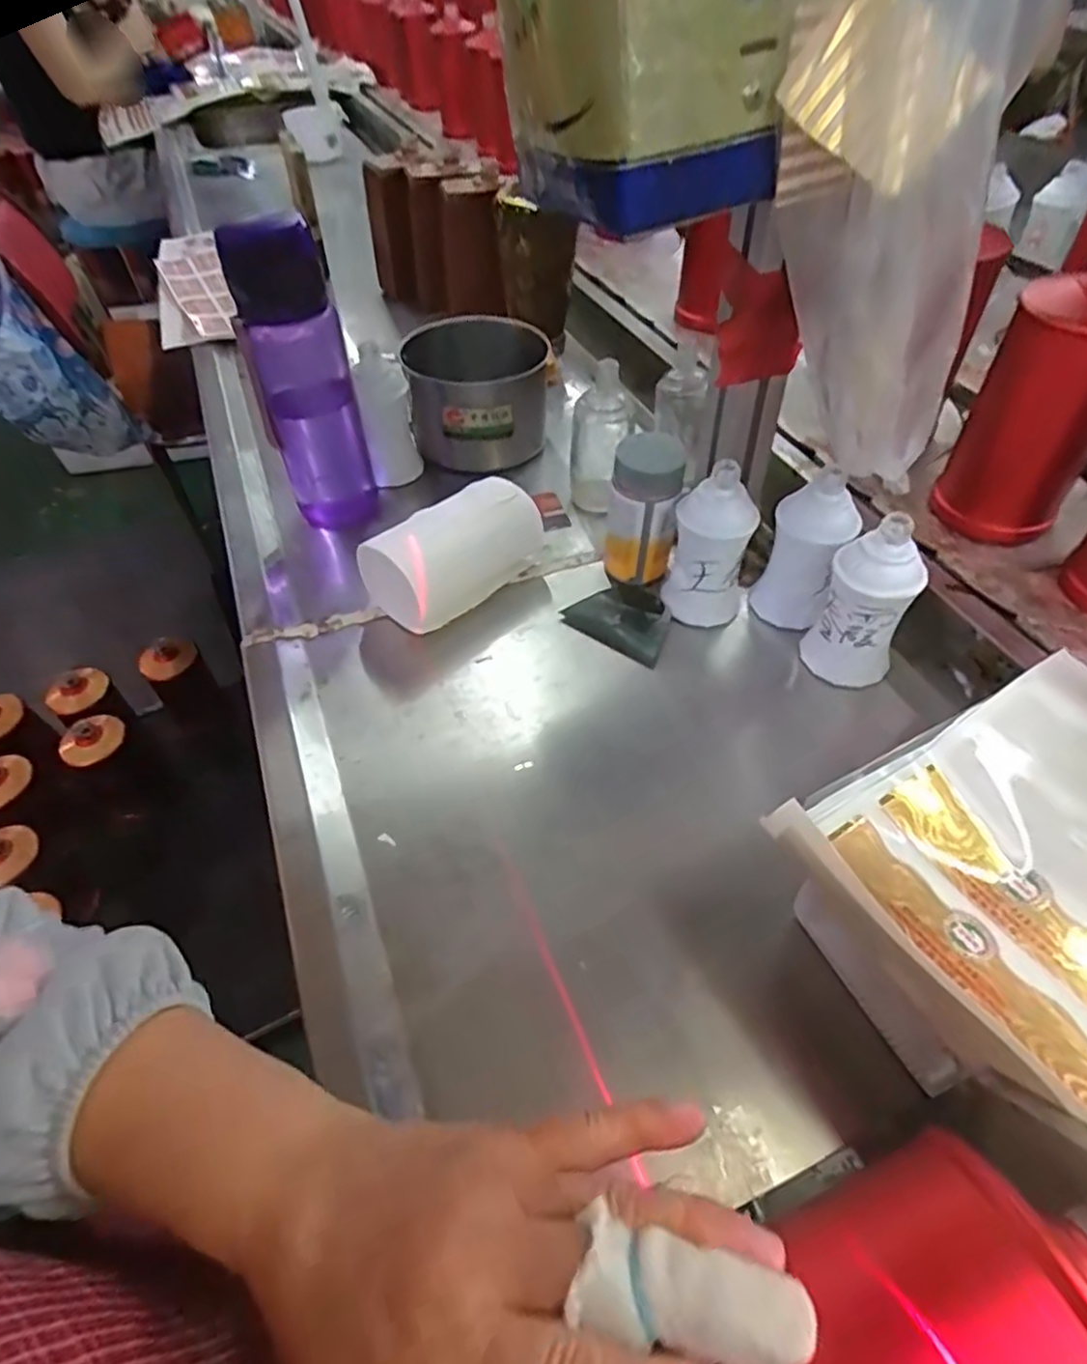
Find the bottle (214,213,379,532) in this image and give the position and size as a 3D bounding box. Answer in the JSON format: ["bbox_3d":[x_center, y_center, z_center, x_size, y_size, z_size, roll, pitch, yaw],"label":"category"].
[{"bbox_3d":[-0.188,-0.228,0.564,0.071,0.239,0.077,-15,49,-10],"label":"bottle"}]

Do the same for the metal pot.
[{"bbox_3d":[-0.061,-0.277,0.676,0.130,0.099,0.126,-2,48,2],"label":"metal pot"}]

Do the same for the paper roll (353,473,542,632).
[{"bbox_3d":[-0.069,-0.101,0.553,0.066,0.065,0.136,34,58,29],"label":"paper roll"}]

